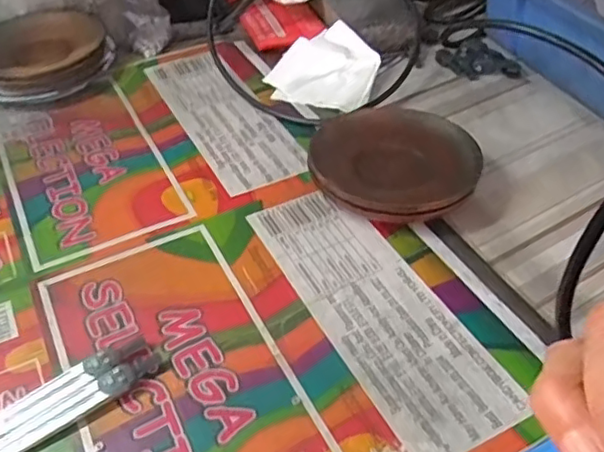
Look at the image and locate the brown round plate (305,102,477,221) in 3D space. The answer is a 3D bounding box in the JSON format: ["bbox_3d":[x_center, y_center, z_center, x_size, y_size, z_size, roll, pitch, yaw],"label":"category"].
[{"bbox_3d":[0.064,-0.042,0.438,0.113,0.027,0.110,0,43,0],"label":"brown round plate"}]

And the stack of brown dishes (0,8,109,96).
[{"bbox_3d":[-0.240,-0.159,0.574,0.117,0.032,0.129,-15,45,-16],"label":"stack of brown dishes"}]

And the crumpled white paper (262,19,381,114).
[{"bbox_3d":[0.020,-0.142,0.544,0.088,0.028,0.095,12,44,13],"label":"crumpled white paper"}]

